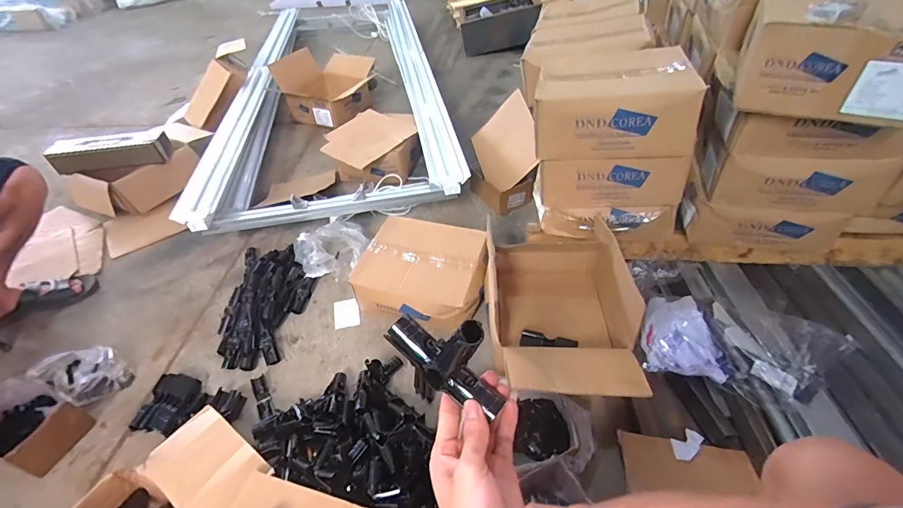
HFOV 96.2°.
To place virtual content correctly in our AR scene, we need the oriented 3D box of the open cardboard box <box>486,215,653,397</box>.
[{"bbox_3d":[0.246,0.138,0.941,0.288,0.276,0.458,-1,43,2],"label":"open cardboard box"}]

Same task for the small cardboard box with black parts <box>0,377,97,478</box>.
[{"bbox_3d":[-0.941,0.376,0.896,0.229,0.082,0.142,13,46,17],"label":"small cardboard box with black parts"}]

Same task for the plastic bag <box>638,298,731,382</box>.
[{"bbox_3d":[0.529,0.167,0.928,0.159,0.106,0.204,11,45,15],"label":"plastic bag"}]

